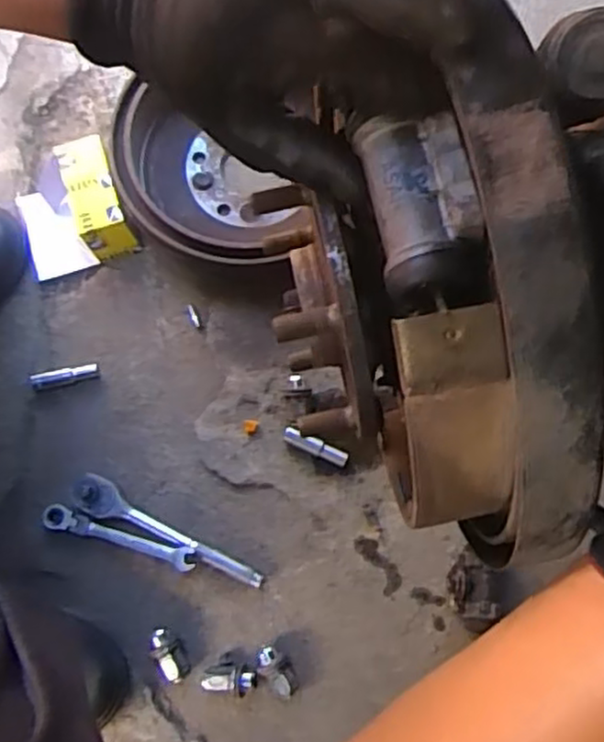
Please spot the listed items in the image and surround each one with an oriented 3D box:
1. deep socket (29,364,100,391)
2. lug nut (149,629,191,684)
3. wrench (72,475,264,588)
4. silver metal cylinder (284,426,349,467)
[{"bbox_3d":[-0.234,0.005,0.705,0.066,0.018,0.016,-9,77,-2],"label":"deep socket"},{"bbox_3d":[-0.117,0.252,0.636,0.027,0.033,0.047,-33,79,-7],"label":"lug nut"},{"bbox_3d":[-0.122,0.147,0.667,0.191,0.020,0.034,22,78,5],"label":"wrench"},{"bbox_3d":[0.013,0.072,0.683,0.064,0.012,0.015,25,78,6],"label":"silver metal cylinder"}]

